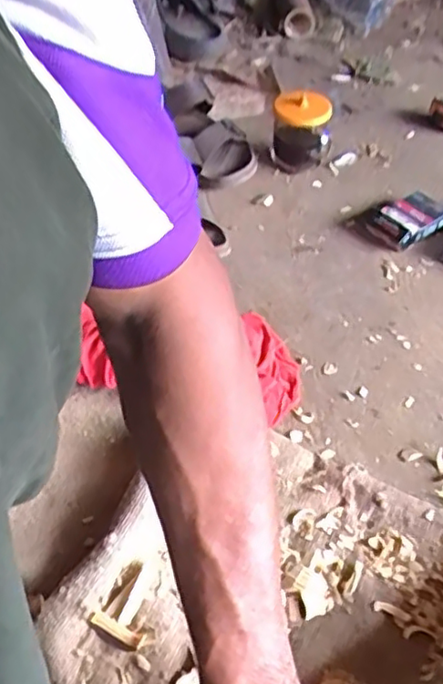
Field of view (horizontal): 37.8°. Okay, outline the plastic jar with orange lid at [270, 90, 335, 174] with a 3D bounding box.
[{"bbox_3d":[0.104,-0.279,0.866,0.067,0.093,0.074,2,48,0],"label":"plastic jar with orange lid"}]

